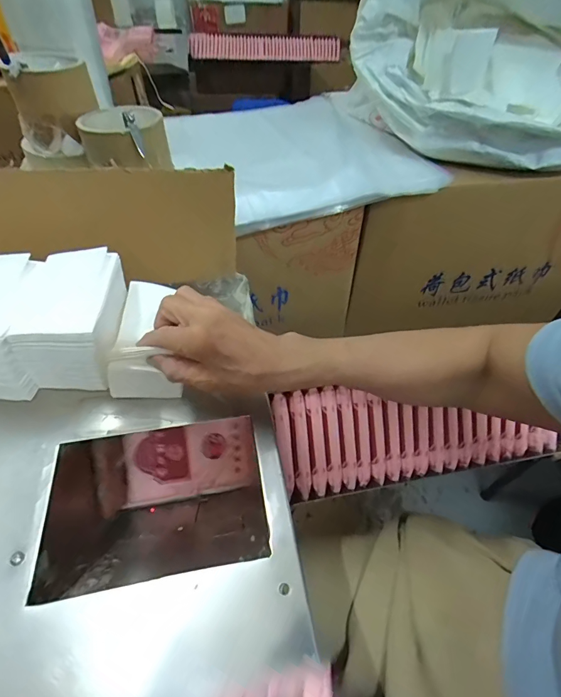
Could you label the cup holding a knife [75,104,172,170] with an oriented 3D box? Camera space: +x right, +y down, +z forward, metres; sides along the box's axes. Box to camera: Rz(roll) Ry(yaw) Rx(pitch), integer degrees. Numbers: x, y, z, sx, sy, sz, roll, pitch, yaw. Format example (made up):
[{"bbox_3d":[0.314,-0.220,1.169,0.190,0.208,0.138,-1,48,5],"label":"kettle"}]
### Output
[{"bbox_3d":[-0.185,-0.257,0.453,0.082,0.058,0.083,1,49,-1],"label":"cup holding a knife"}]

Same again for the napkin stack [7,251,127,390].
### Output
[{"bbox_3d":[-0.195,-0.024,0.364,0.085,0.101,0.106,-1,49,-2],"label":"napkin stack"}]

